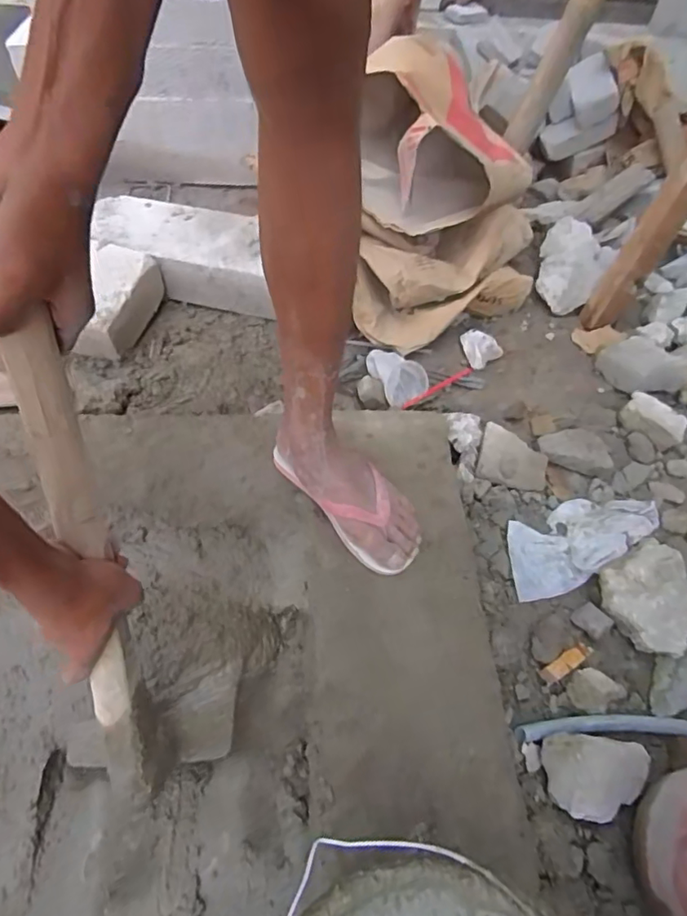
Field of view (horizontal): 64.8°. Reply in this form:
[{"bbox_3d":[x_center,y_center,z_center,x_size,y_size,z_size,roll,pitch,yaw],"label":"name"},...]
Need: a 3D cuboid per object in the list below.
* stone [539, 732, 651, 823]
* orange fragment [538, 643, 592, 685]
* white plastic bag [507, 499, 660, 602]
[{"bbox_3d":[0.268,0.329,0.561,0.111,0.027,0.075,2,53,-3],"label":"stone"},{"bbox_3d":[0.269,0.245,0.651,0.071,0.019,0.019,-24,58,-21],"label":"orange fragment"},{"bbox_3d":[0.334,0.109,0.751,0.242,0.022,0.107,-18,57,-14],"label":"white plastic bag"}]

